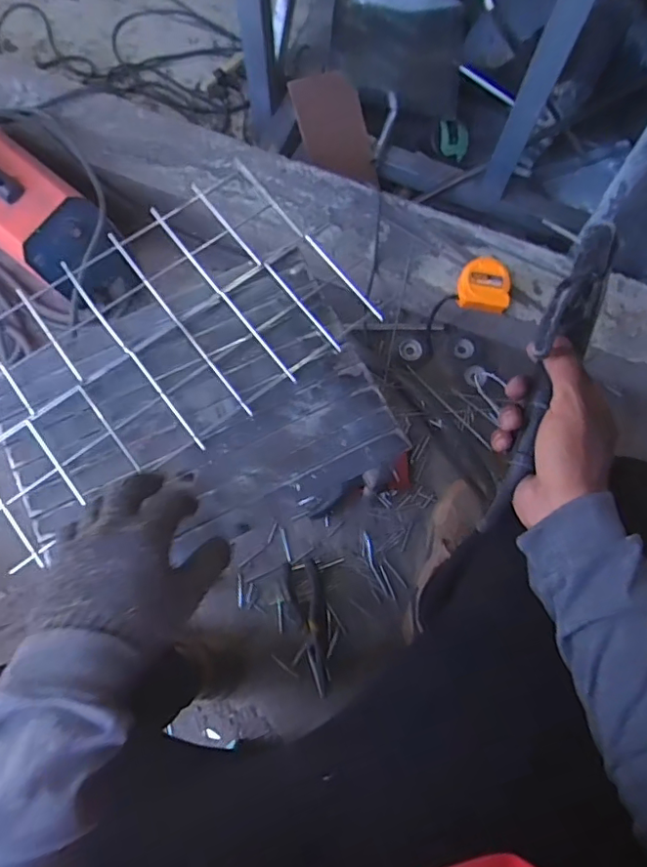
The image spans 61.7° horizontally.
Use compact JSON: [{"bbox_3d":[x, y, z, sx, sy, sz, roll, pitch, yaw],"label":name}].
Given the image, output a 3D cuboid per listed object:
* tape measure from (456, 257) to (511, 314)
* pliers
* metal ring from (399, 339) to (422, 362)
[{"bbox_3d":[0.255,-0.237,0.853,0.082,0.040,0.087,8,75,1],"label":"tape measure"},{"bbox_3d":[-0.015,0.297,0.834,0.052,0.020,0.196,-12,75,-5],"label":"pliers"},{"bbox_3d":[0.154,-0.147,0.955,0.040,0.007,0.039,-16,91,24],"label":"metal ring"}]

